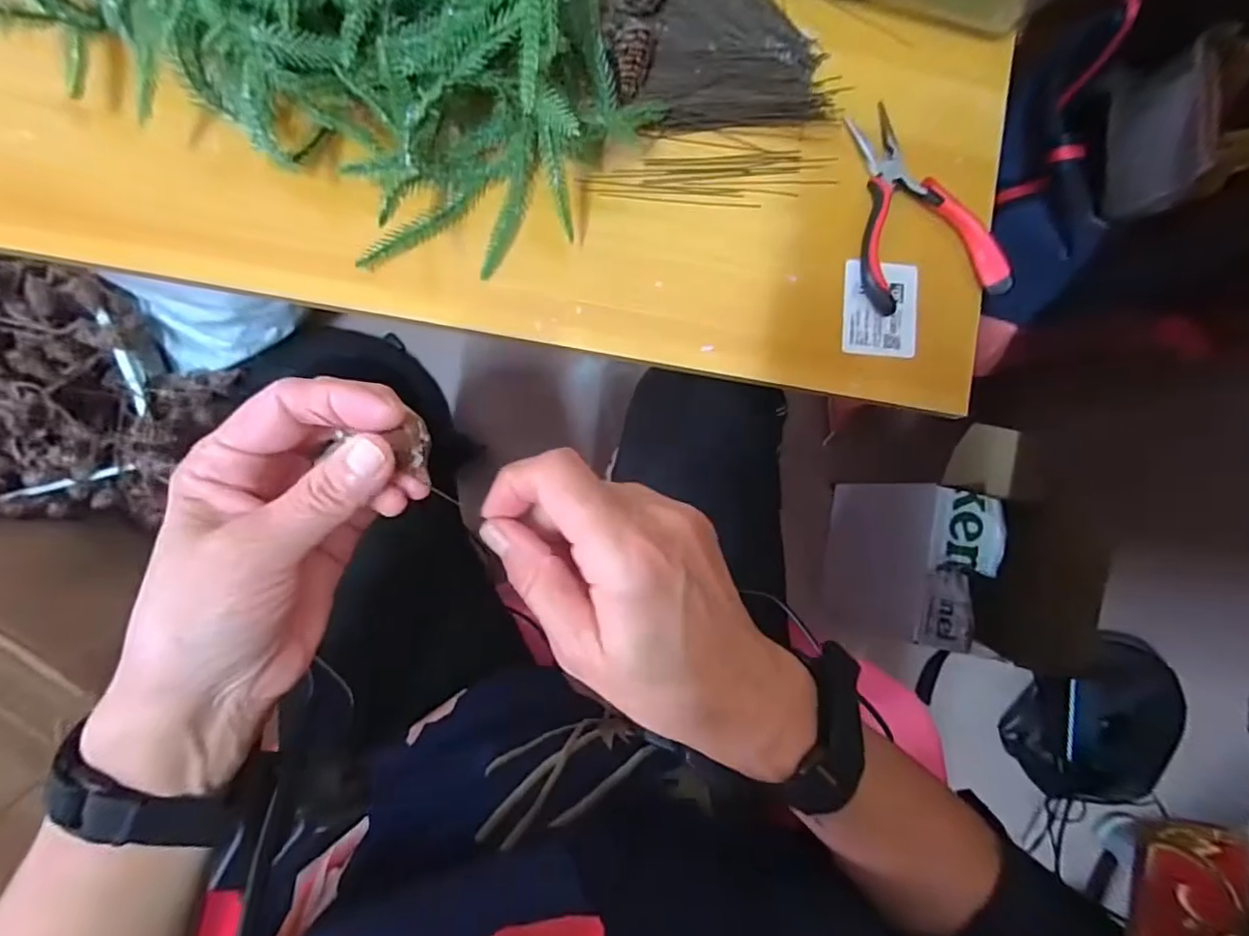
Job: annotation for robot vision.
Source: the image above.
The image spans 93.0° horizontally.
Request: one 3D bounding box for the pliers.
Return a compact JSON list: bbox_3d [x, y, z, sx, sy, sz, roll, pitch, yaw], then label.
[{"bbox_3d":[0.183,-0.164,0.368,0.082,0.019,0.126,-13,91,-8],"label":"pliers"}]

